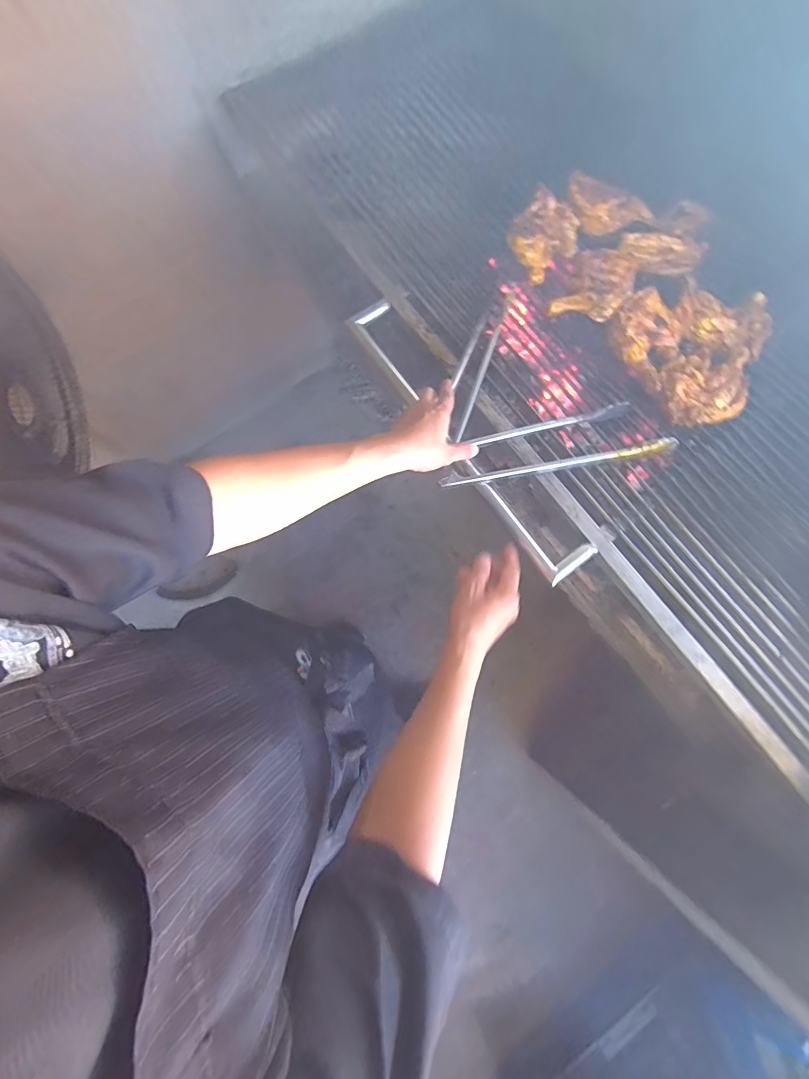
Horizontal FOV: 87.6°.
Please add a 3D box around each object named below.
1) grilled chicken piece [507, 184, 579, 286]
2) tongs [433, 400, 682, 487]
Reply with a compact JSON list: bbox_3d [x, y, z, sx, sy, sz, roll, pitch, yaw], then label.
[{"bbox_3d":[0.225,-0.498,0.691,0.112,0.031,0.138,43,81,7],"label":"grilled chicken piece"},{"bbox_3d":[0.216,-0.138,0.601,0.336,0.031,0.080,-10,79,-3],"label":"tongs"}]

